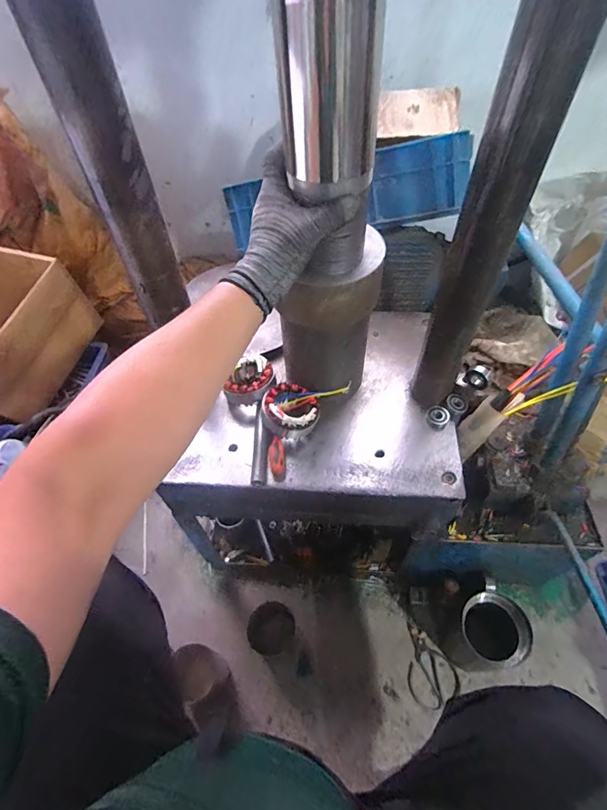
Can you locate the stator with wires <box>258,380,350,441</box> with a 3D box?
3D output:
[{"bbox_3d":[-0.005,0.003,0.652,0.124,0.066,0.086,-35,60,-21],"label":"stator with wires"}]

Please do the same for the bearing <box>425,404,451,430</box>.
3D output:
[{"bbox_3d":[0.212,0.018,0.661,0.035,0.015,0.034,-1,54,2],"label":"bearing"}]

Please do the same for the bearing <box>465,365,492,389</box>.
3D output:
[{"bbox_3d":[0.269,-0.043,0.647,0.035,0.031,0.019,31,61,22],"label":"bearing"}]

